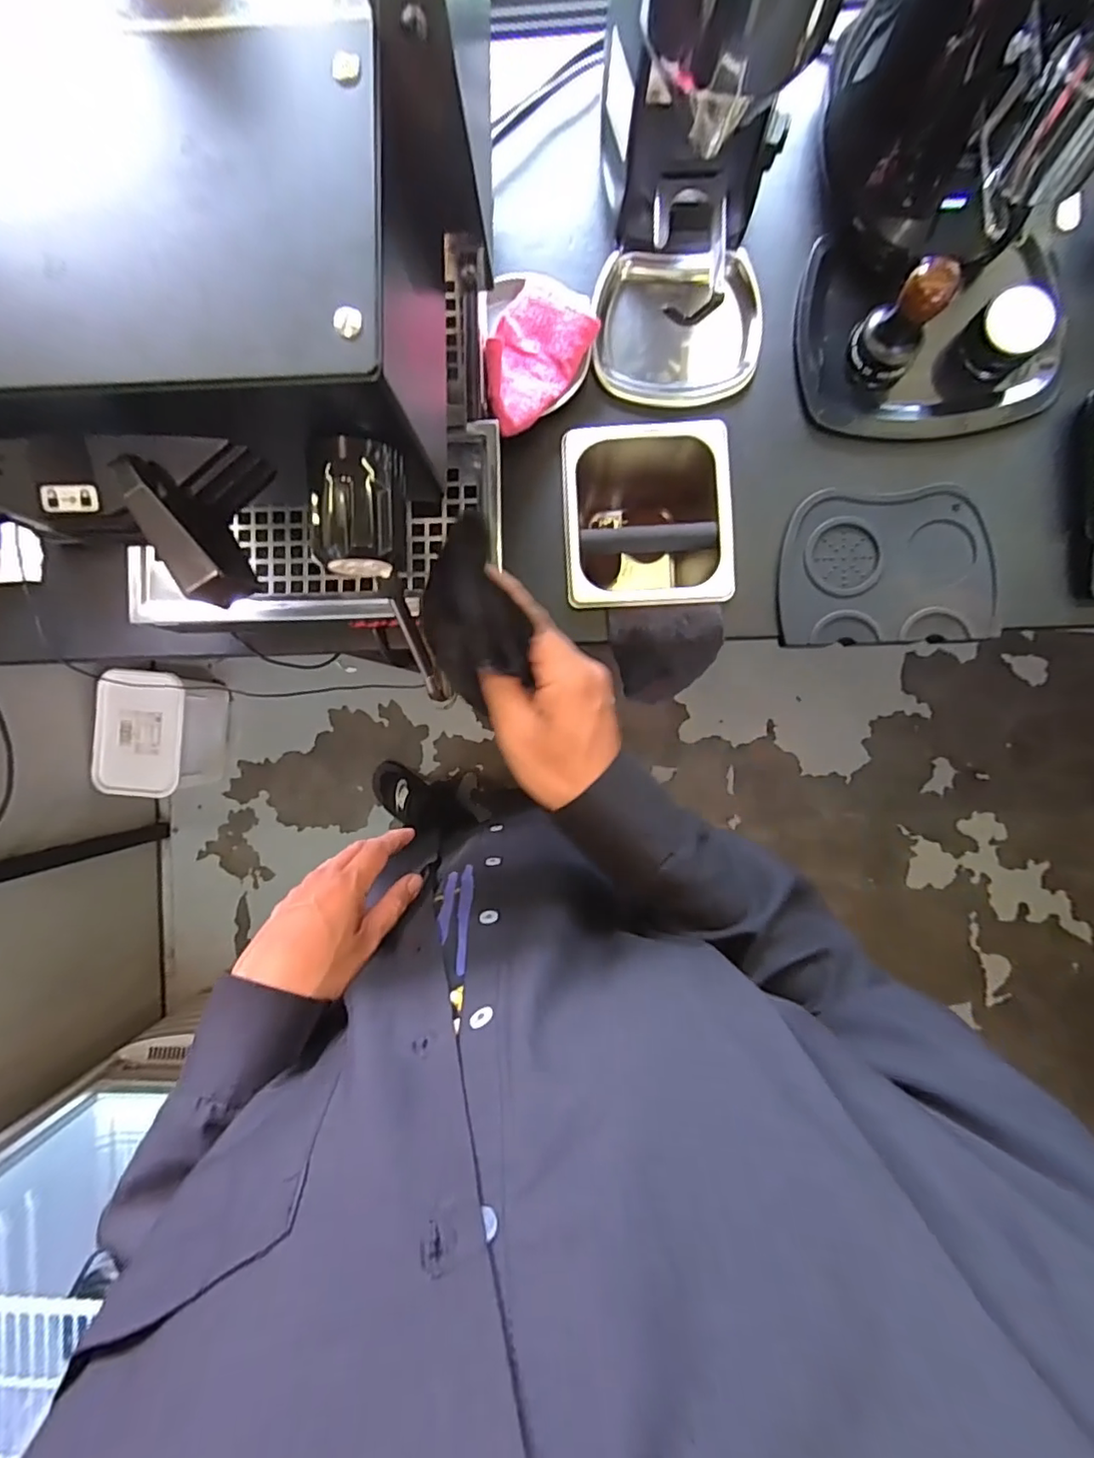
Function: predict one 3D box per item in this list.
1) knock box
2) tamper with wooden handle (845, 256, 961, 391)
[{"bbox_3d":[0.100,-0.210,0.635,0.166,0.164,0.181,-3,91,2],"label":"knock box"},{"bbox_3d":[0.309,-0.349,0.503,0.054,0.096,0.049,0,91,2],"label":"tamper with wooden handle"}]

